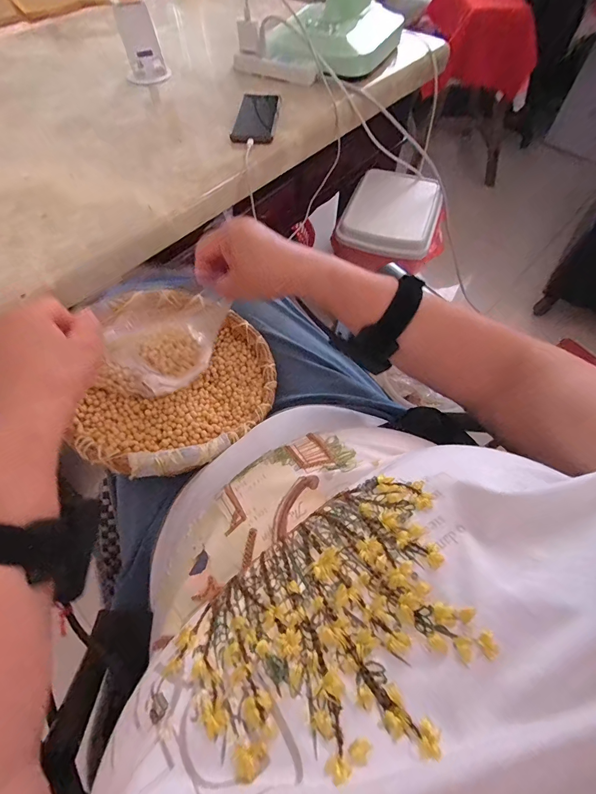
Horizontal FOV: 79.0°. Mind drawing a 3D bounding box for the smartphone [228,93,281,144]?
[{"bbox_3d":[-0.077,-0.528,0.681,0.073,0.015,0.170,5,60,3],"label":"smartphone"}]

